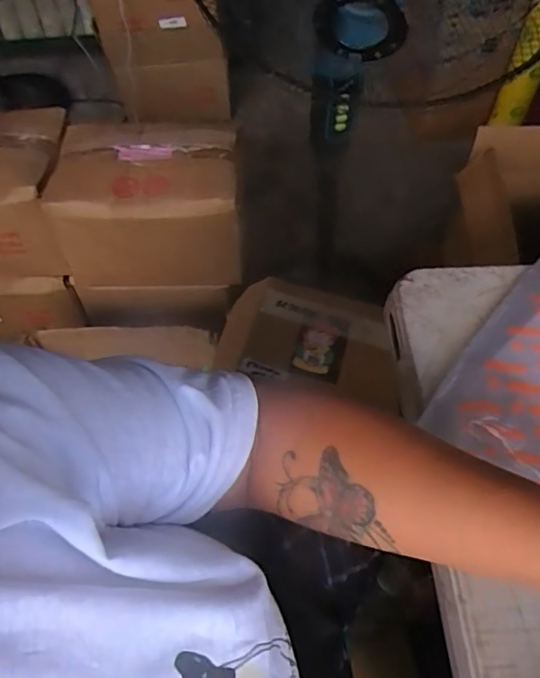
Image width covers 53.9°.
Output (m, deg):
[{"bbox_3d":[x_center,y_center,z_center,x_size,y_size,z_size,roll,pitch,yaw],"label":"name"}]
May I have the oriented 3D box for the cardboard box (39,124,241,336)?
[{"bbox_3d":[-0.247,-0.255,1.155,0.357,0.340,0.251,-3,56,0],"label":"cardboard box"}]

